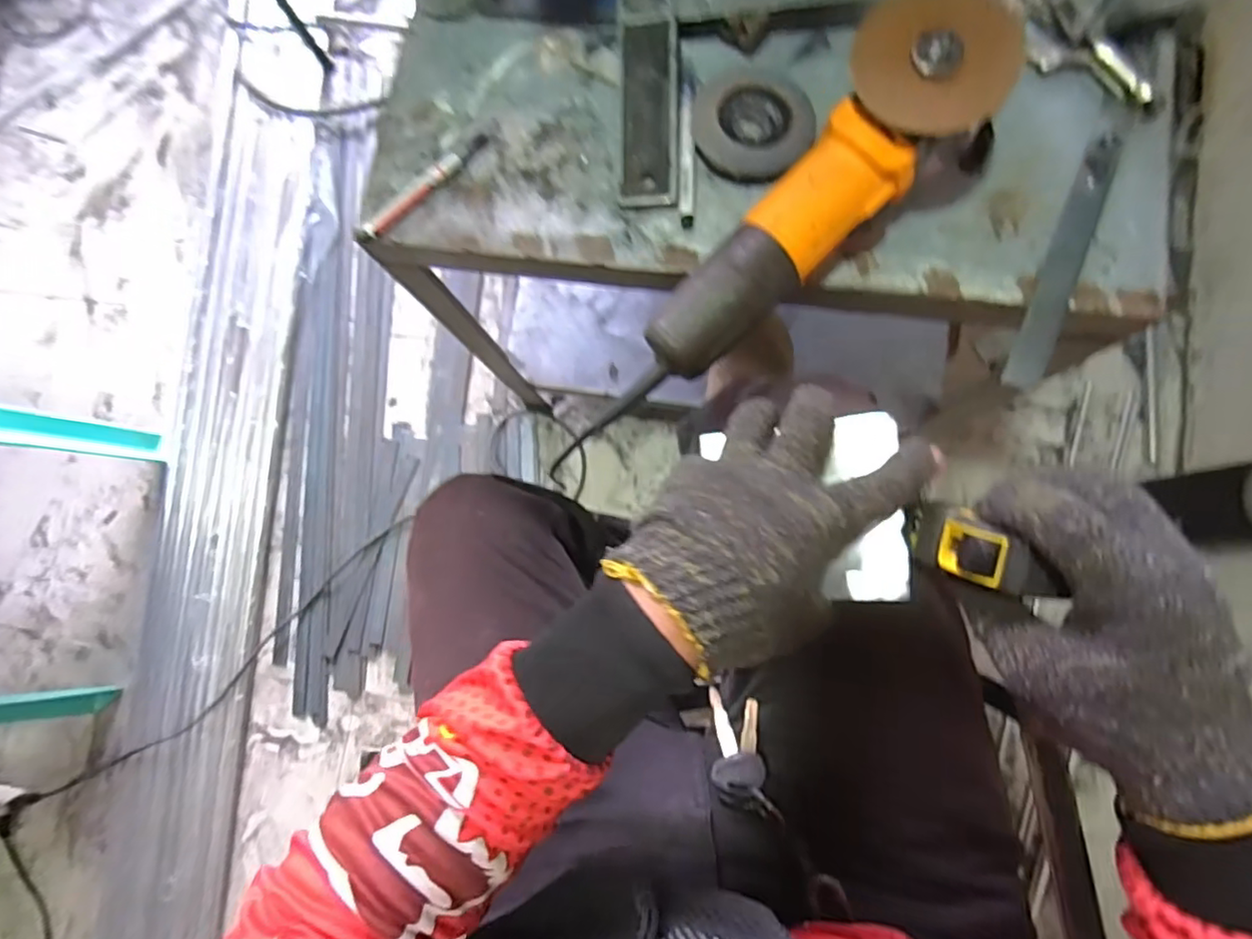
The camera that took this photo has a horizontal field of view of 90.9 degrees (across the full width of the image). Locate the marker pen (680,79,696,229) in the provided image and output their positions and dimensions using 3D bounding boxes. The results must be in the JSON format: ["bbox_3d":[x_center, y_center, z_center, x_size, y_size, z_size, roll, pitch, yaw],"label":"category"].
[{"bbox_3d":[0.048,-0.248,0.482,0.011,0.015,0.115,0,82,5],"label":"marker pen"}]

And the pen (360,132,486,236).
[{"bbox_3d":[-0.164,-0.233,0.502,0.125,0.011,0.014,-43,80,-2],"label":"pen"}]

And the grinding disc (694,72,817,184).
[{"bbox_3d":[0.096,-0.266,0.477,0.091,0.020,0.090,-1,82,5],"label":"grinding disc"}]

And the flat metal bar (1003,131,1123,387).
[{"bbox_3d":[0.317,-0.153,0.443,0.024,0.008,0.204,21,82,21],"label":"flat metal bar"}]

